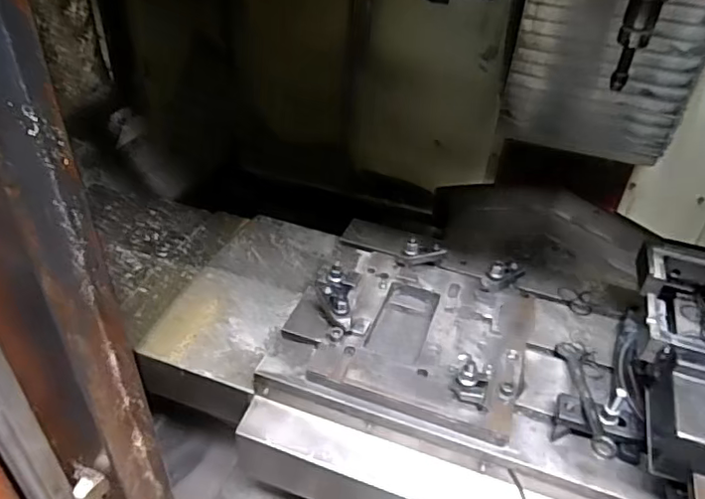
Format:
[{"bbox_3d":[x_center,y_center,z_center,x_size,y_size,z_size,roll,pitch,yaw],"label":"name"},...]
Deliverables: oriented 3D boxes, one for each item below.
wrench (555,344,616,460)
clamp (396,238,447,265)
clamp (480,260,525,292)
[{"bbox_3d":[0.375,0.235,0.930,0.047,0.031,0.294,9,22,6],"label":"wrench"},{"bbox_3d":[0.145,0.006,1.155,0.098,0.063,0.034,-6,39,-12],"label":"clamp"},{"bbox_3d":[0.293,0.049,1.118,0.088,0.058,0.034,-13,41,-20],"label":"clamp"}]

